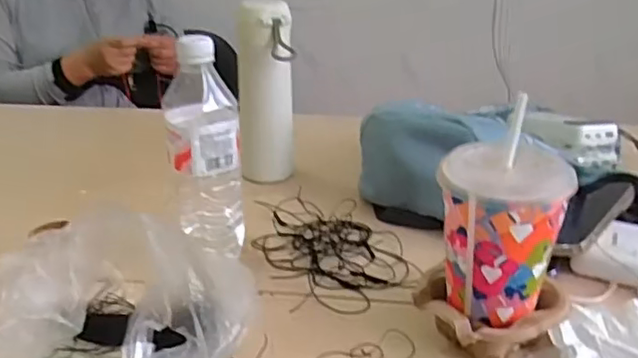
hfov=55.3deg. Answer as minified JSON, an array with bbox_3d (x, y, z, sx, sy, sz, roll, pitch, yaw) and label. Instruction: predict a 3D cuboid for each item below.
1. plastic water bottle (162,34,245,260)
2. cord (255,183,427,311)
[{"bbox_3d":[-0.109,-0.017,0.590,0.068,0.219,0.053,-6,27,-11],"label":"plastic water bottle"},{"bbox_3d":[0.011,0.067,0.643,0.135,0.012,0.200,-10,28,-17],"label":"cord"}]

